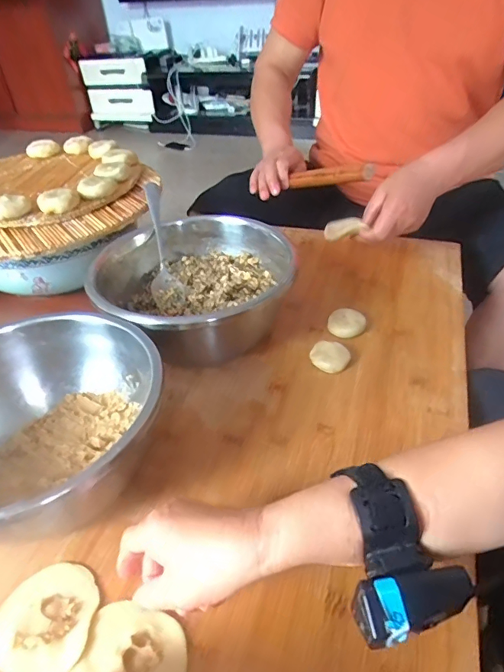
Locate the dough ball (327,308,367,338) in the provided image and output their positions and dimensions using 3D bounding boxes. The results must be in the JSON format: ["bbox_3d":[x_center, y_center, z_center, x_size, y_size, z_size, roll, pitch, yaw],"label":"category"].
[{"bbox_3d":[0.123,-0.016,0.584,0.046,0.015,0.044,-2,39,2],"label":"dough ball"}]

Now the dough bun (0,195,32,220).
[{"bbox_3d":[-0.336,-0.181,0.625,0.052,0.017,0.052,-24,44,-23],"label":"dough bun"}]

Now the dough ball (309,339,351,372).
[{"bbox_3d":[0.093,0.026,0.538,0.045,0.019,0.039,6,40,11],"label":"dough ball"}]

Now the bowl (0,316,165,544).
[{"bbox_3d":[-0.191,0.086,0.414,0.196,0.113,0.232,21,45,28],"label":"bowl"}]

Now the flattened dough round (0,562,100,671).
[{"bbox_3d":[-0.155,0.210,0.337,0.071,0.009,0.076,-2,39,2],"label":"flattened dough round"}]

